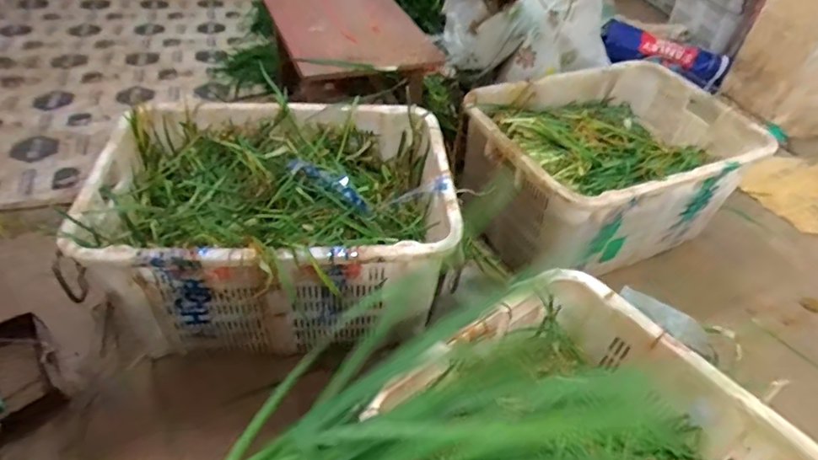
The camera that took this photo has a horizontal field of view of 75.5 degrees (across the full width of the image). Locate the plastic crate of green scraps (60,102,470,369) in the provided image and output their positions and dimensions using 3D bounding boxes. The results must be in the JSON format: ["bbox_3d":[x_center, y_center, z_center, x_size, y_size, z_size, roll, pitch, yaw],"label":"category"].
[{"bbox_3d":[-0.301,-0.028,1.223,0.747,0.342,0.569,3,43,-5],"label":"plastic crate of green scraps"}]

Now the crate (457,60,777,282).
[{"bbox_3d":[0.536,-0.185,1.464,0.746,0.300,0.523,-14,47,-21],"label":"crate"}]

